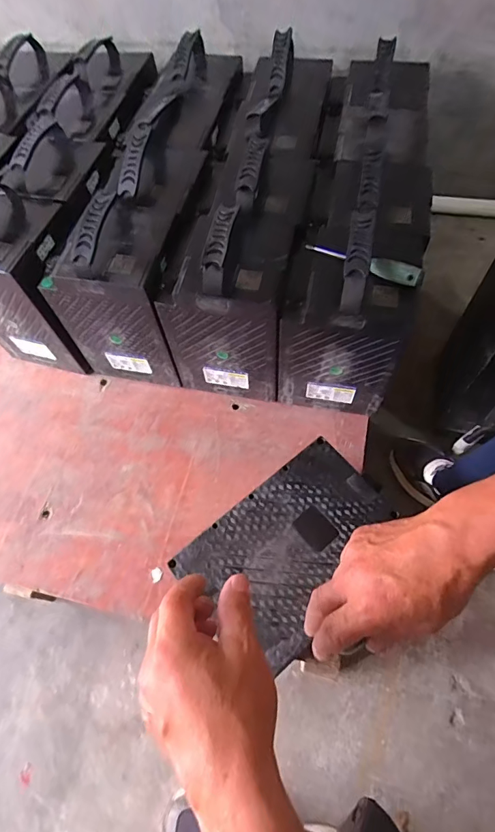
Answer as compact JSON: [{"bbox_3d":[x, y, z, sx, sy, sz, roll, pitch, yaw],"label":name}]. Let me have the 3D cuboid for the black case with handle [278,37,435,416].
[{"bbox_3d":[0.197,-0.335,0.772,0.177,0.300,0.590,10,65,8],"label":"black case with handle"}]

